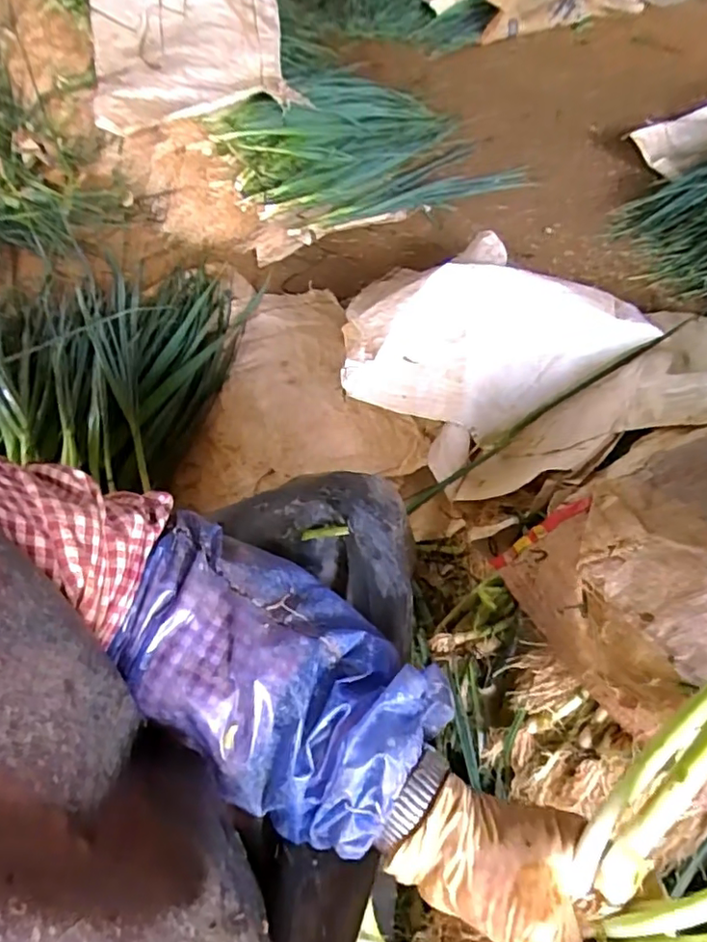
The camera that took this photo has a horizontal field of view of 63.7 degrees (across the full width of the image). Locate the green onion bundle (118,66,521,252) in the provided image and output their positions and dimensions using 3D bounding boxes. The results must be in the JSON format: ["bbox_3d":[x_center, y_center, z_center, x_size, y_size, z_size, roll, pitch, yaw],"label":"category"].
[{"bbox_3d":[-0.101,-0.827,1.482,0.905,0.167,0.553,-15,55,-10],"label":"green onion bundle"}]

